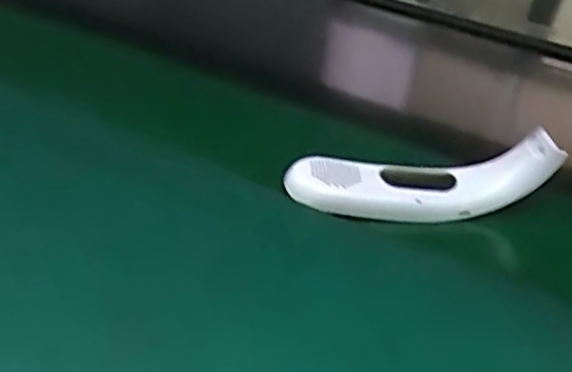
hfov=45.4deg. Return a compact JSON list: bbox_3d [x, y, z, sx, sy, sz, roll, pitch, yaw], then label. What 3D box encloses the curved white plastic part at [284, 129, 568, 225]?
[{"bbox_3d":[0.097,-0.004,0.506,0.188,0.060,0.036,-2,36,-6],"label":"curved white plastic part"}]

